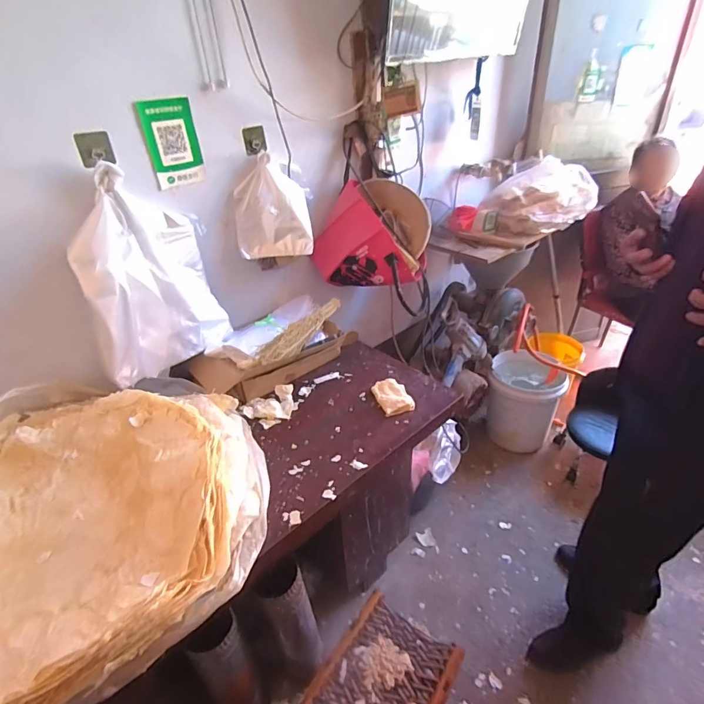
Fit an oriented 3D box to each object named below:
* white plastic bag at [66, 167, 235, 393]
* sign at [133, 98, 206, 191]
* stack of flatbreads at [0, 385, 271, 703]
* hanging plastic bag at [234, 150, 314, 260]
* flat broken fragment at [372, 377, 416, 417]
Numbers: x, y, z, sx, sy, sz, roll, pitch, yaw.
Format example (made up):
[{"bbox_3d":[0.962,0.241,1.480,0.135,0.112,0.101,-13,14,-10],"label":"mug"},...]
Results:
[{"bbox_3d":[-0.466,-0.172,0.966,0.277,0.420,0.159,-18,36,-21],"label":"white plastic bag"},{"bbox_3d":[-0.404,-0.471,0.949,0.007,0.169,0.119,26,43,37],"label":"sign"},{"bbox_3d":[-0.481,0.259,0.728,0.616,0.145,0.626,-13,34,-14],"label":"stack of flatbreads"},{"bbox_3d":[-0.215,-0.385,1.131,0.194,0.240,0.076,-10,34,-10],"label":"hanging plastic bag"},{"bbox_3d":[0.102,0.110,1.050,0.081,0.020,0.121,-14,34,-15],"label":"flat broken fragment"}]

